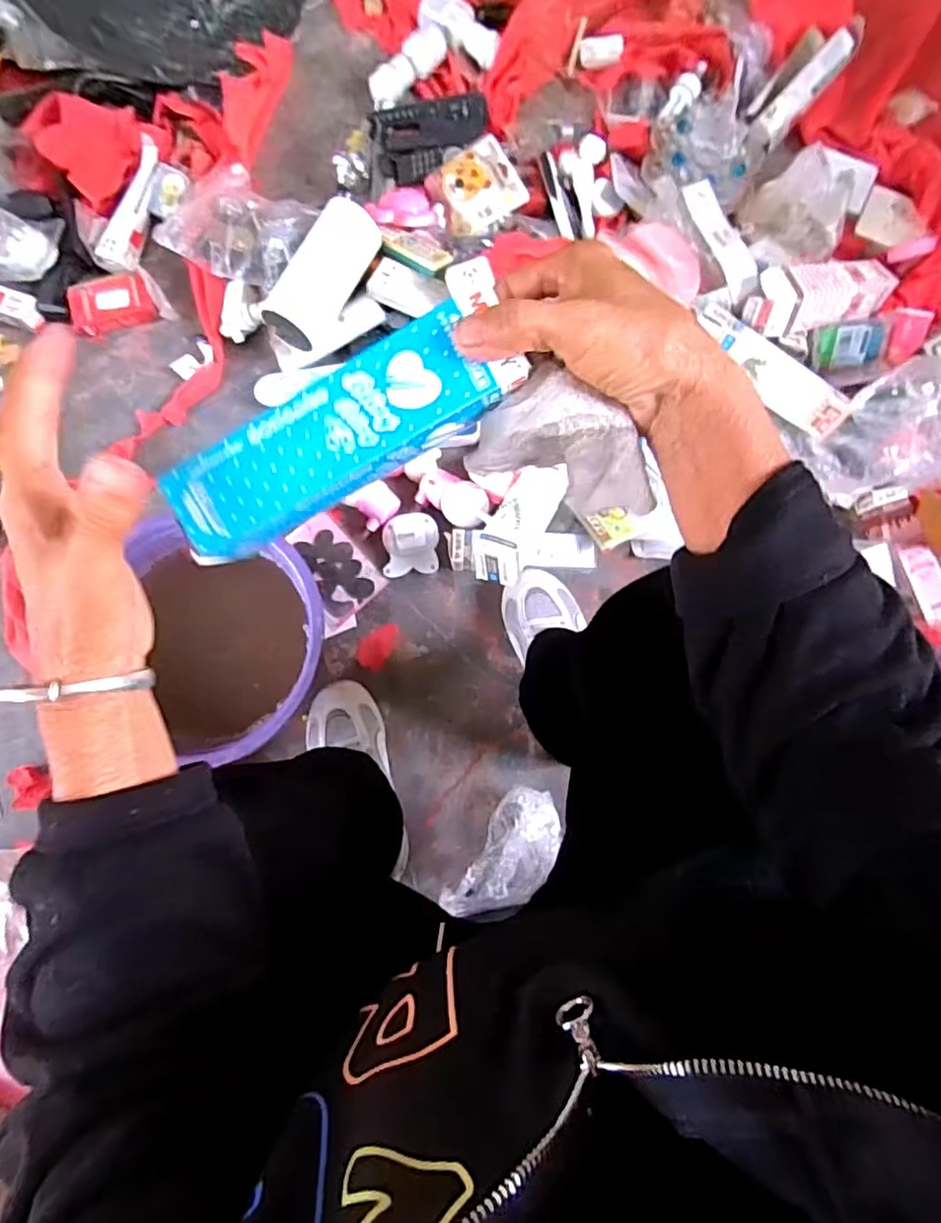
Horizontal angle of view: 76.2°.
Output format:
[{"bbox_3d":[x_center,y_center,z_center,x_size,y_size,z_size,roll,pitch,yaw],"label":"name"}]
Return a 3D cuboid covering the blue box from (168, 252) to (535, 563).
[{"bbox_3d":[-0.060,-0.084,0.286,0.178,0.030,0.049,-30,83,8],"label":"blue box"}]

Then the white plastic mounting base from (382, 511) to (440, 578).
[{"bbox_3d":[-0.078,-0.088,0.778,0.070,0.031,0.075,-3,82,-1],"label":"white plastic mounting base"}]

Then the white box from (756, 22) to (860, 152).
[{"bbox_3d":[0.464,-0.724,0.825,0.038,0.021,0.149,48,116,6],"label":"white box"}]

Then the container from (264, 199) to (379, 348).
[{"bbox_3d":[-0.193,-0.439,0.786,0.068,0.062,0.191,33,83,4],"label":"container"}]

